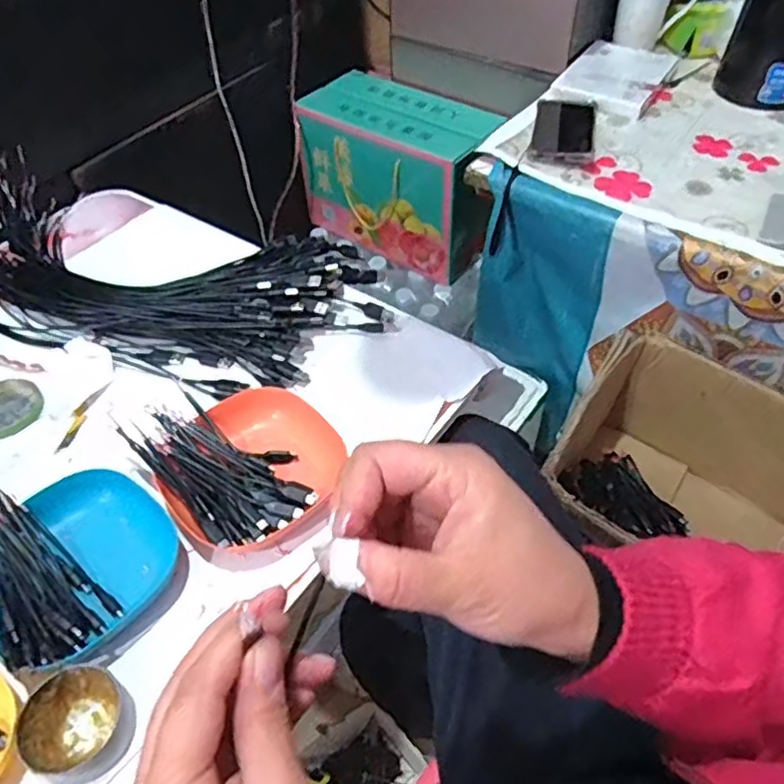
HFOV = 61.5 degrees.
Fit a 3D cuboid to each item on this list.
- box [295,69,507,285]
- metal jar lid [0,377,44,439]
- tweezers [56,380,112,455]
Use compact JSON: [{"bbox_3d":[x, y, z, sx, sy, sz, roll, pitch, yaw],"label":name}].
[{"bbox_3d":[0.020,-0.374,1.146,0.329,0.232,0.156,30,57,24],"label":"box"},{"bbox_3d":[-0.363,0.015,0.613,0.065,0.009,0.060,-1,50,1],"label":"metal jar lid"},{"bbox_3d":[-0.286,0.021,0.604,0.016,0.004,0.082,10,51,10],"label":"tweezers"}]

